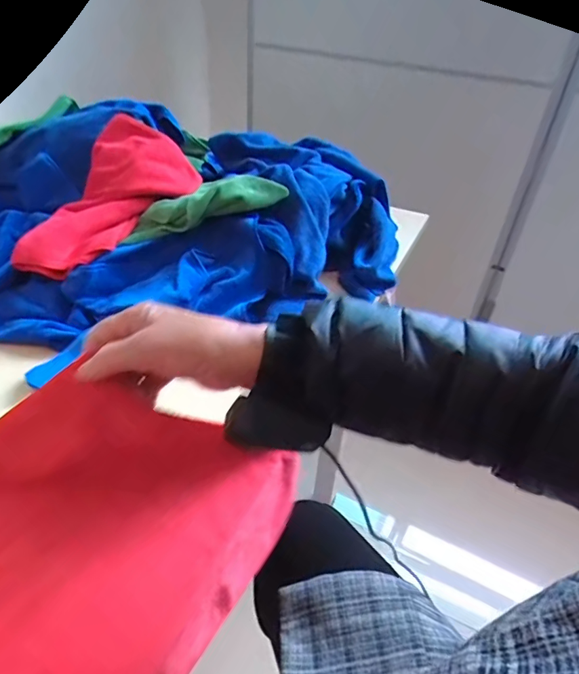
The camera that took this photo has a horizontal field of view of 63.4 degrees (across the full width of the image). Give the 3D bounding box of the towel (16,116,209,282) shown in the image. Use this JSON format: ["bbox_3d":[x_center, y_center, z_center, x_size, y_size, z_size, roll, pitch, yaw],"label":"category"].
[{"bbox_3d":[-0.263,-0.197,0.693,0.145,0.092,0.309,17,56,16],"label":"towel"}]

